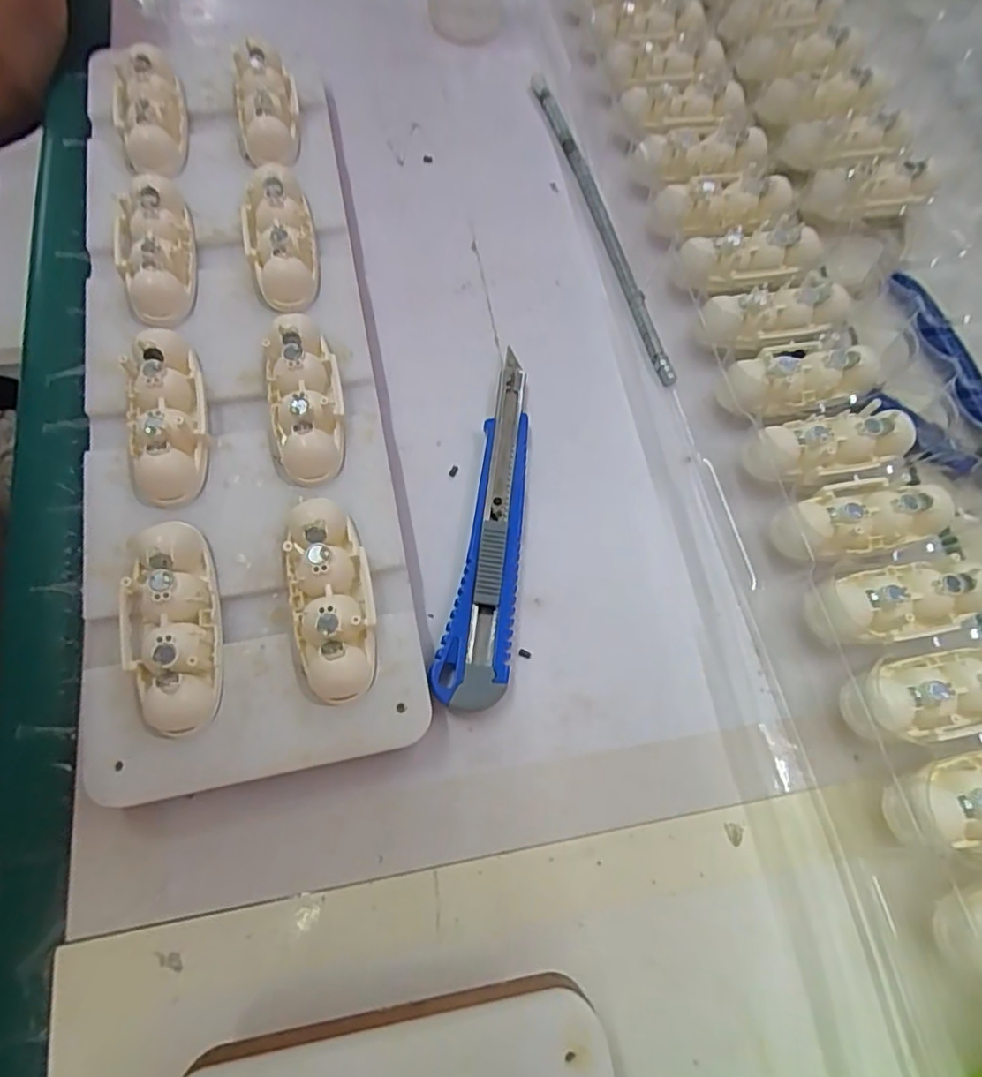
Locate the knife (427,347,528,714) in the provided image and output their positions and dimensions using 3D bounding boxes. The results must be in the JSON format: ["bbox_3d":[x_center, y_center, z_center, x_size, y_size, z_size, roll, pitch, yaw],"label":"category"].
[{"bbox_3d":[0.003,-0.007,0.229,0.023,0.012,0.136,11,69,0],"label":"knife"}]

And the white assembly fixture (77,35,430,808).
[{"bbox_3d":[-0.097,-0.070,0.232,0.103,0.035,0.303,-10,71,-7],"label":"white assembly fixture"}]

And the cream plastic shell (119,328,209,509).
[{"bbox_3d":[-0.108,-0.041,0.208,0.023,0.017,0.059,-8,70,-8],"label":"cream plastic shell"}]

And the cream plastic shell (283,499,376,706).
[{"bbox_3d":[-0.049,0.018,0.191,0.024,0.016,0.060,-10,71,-8],"label":"cream plastic shell"}]

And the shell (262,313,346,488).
[{"bbox_3d":[-0.065,-0.048,0.214,0.024,0.015,0.059,-8,70,-8],"label":"shell"}]

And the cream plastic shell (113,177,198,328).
[{"bbox_3d":[-0.126,-0.105,0.231,0.026,0.015,0.063,-7,70,-7],"label":"cream plastic shell"}]

